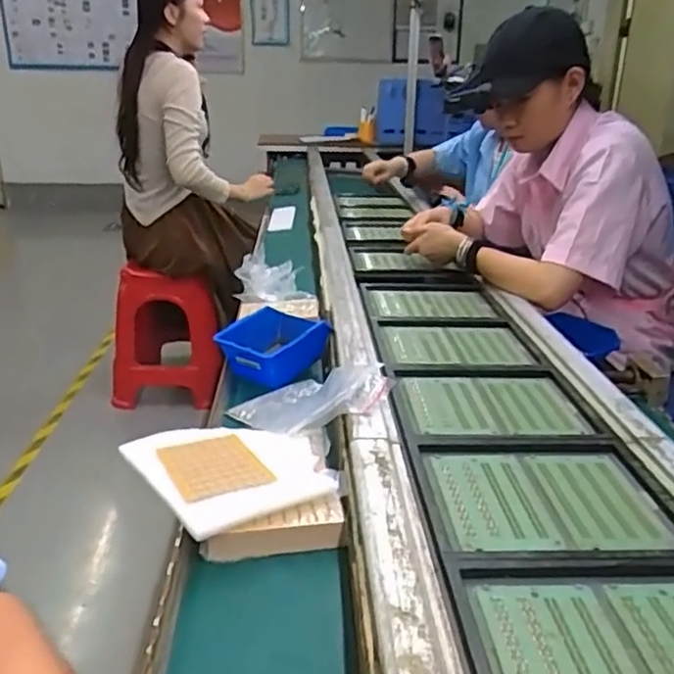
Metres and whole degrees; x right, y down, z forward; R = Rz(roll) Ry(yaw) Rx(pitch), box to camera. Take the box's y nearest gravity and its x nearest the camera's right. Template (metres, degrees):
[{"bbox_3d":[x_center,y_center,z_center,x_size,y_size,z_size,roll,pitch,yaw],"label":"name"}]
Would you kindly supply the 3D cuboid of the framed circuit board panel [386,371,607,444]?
[{"bbox_3d":[0.172,0.077,0.747,0.212,0.013,0.168,-2,21,-7],"label":"framed circuit board panel"}]

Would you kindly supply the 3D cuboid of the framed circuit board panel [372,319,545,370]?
[{"bbox_3d":[0.163,0.008,0.922,0.208,0.017,0.202,0,21,-2],"label":"framed circuit board panel"}]

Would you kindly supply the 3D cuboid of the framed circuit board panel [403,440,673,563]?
[{"bbox_3d":[0.180,0.143,0.589,0.212,0.016,0.174,0,21,-4],"label":"framed circuit board panel"}]

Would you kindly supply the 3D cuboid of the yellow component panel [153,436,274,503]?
[{"bbox_3d":[-0.121,0.129,0.653,0.086,0.009,0.120,-11,17,-26],"label":"yellow component panel"}]

